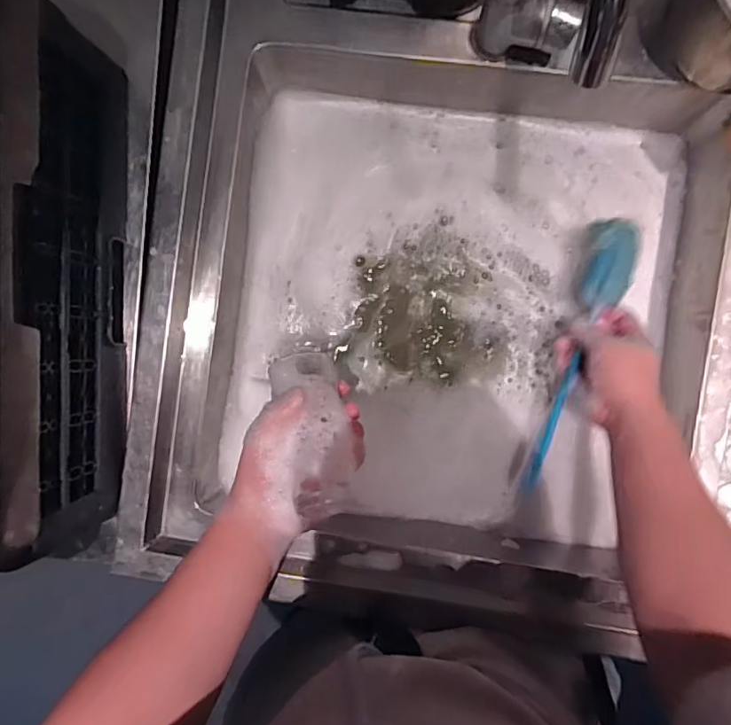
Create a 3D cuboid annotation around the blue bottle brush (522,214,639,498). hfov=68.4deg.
[{"bbox_3d":[0.235,0.001,0.602,0.050,0.034,0.317,15,101,3],"label":"blue bottle brush"}]

